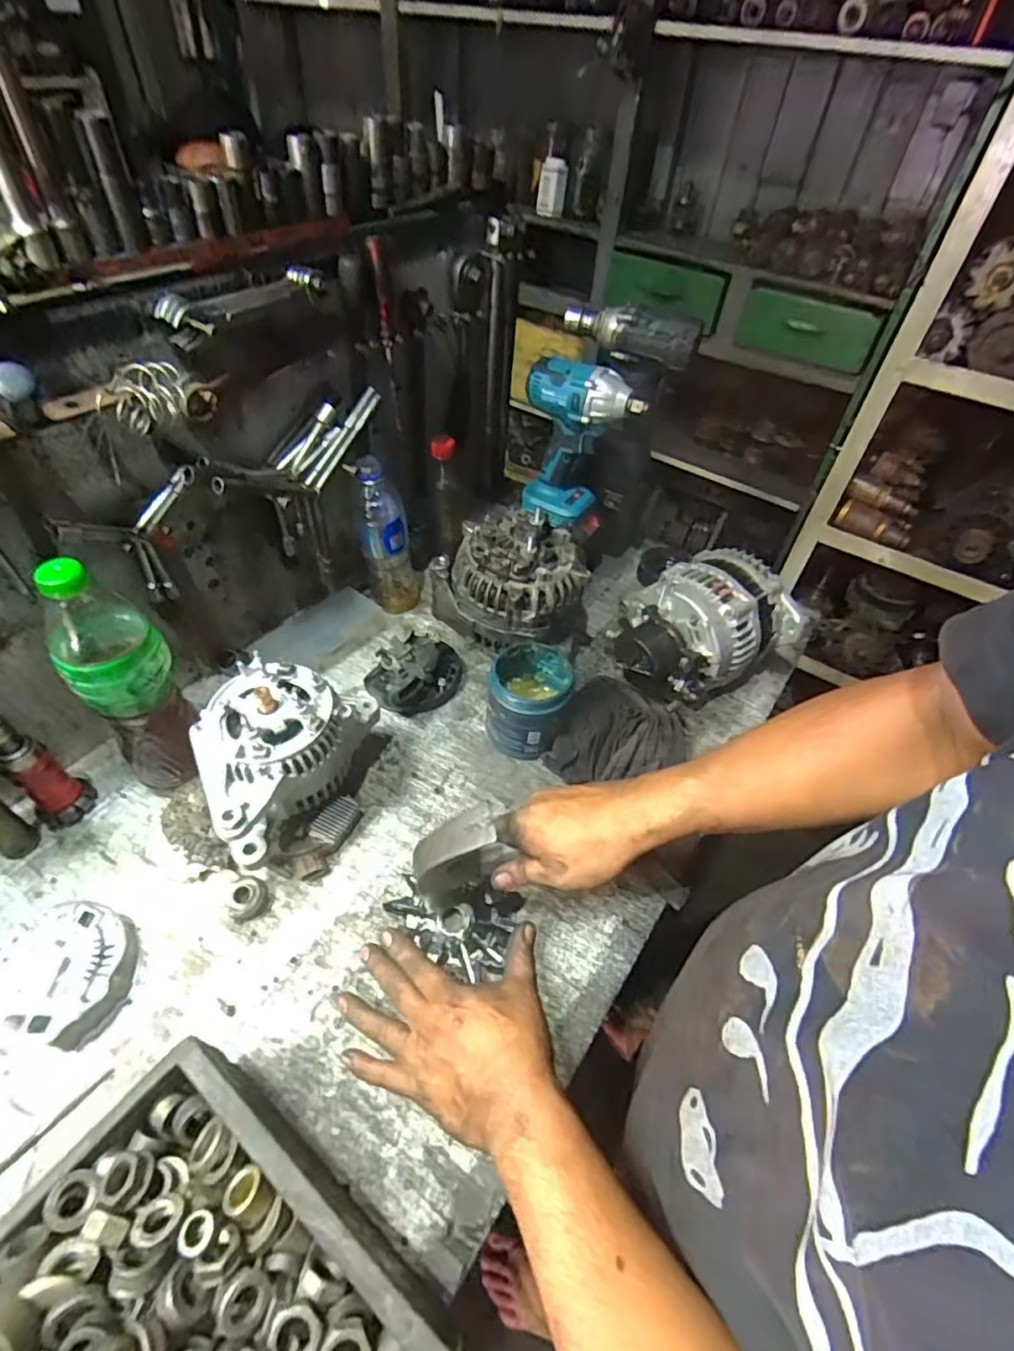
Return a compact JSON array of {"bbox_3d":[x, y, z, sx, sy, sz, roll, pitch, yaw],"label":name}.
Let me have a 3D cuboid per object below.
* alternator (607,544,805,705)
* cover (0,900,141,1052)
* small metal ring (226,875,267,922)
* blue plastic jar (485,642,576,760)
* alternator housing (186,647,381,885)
[{"bbox_3d":[0.217,-0.059,0.718,0.178,0.134,0.171,3,48,-3],"label":"alternator"},{"bbox_3d":[-0.374,0.242,0.492,0.113,0.039,0.107,1,48,-5],"label":"cover"},{"bbox_3d":[-0.238,0.203,0.545,0.032,0.019,0.034,3,48,-3],"label":"small metal ring"},{"bbox_3d":[0.023,0.031,0.668,0.086,0.100,0.095,12,48,5],"label":"blue plastic jar"},{"bbox_3d":[-0.215,0.089,0.570,0.139,0.142,0.178,7,48,1],"label":"alternator housing"}]

